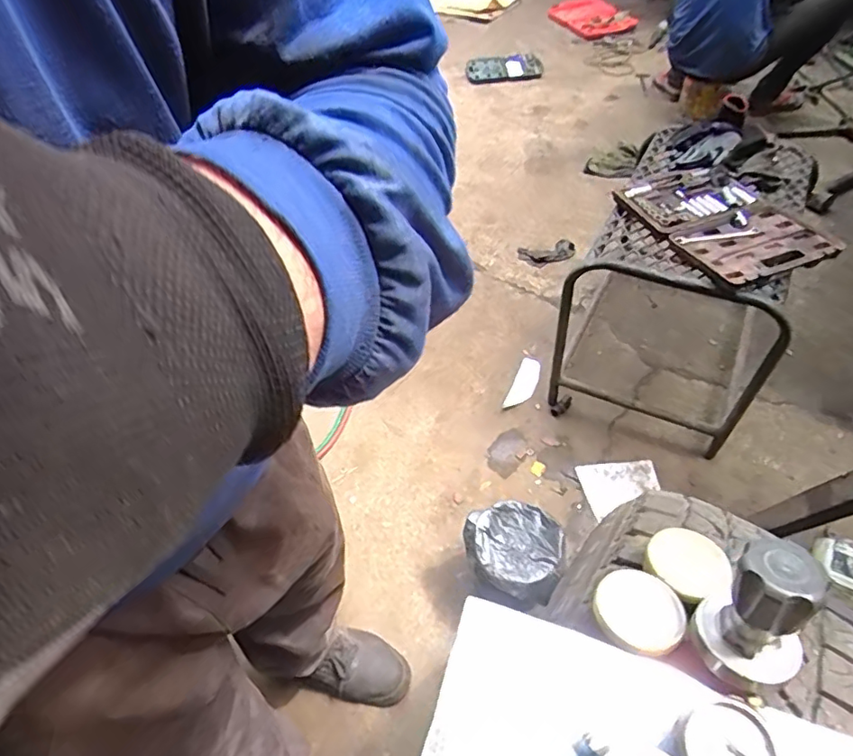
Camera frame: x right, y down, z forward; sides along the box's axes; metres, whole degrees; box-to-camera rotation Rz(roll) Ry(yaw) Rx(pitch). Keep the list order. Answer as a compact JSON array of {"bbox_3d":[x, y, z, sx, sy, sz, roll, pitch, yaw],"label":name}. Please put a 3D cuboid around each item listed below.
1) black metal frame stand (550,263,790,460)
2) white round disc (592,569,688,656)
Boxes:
[{"bbox_3d":[0.508,-0.026,1.281,0.441,0.504,0.093,22,55,22],"label":"black metal frame stand"},{"bbox_3d":[0.175,0.191,0.460,0.068,0.013,0.067,-24,52,-15],"label":"white round disc"}]

